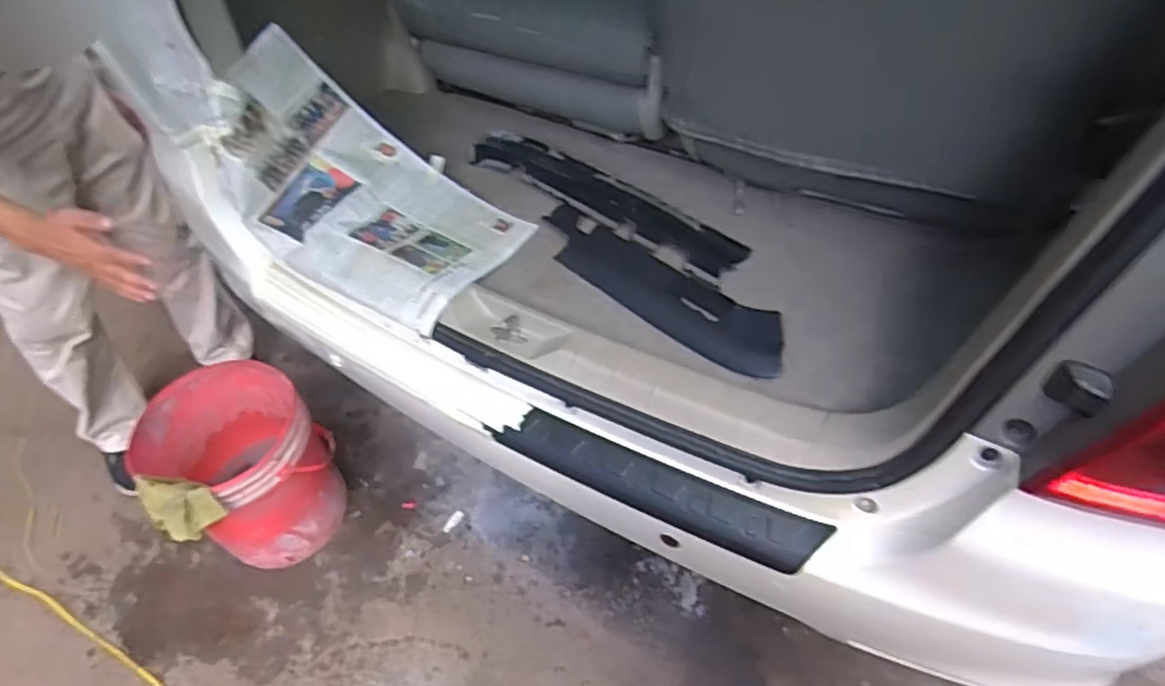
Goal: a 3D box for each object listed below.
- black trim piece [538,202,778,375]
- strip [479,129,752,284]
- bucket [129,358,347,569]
[{"bbox_3d":[0.097,-0.088,0.976,0.112,0.034,0.447,-38,56,-24],"label":"black trim piece"},{"bbox_3d":[0.022,-0.247,1.127,0.546,0.015,0.102,35,62,28],"label":"strip"},{"bbox_3d":[-0.688,0.251,1.419,0.283,0.312,0.372,-37,56,-24],"label":"bucket"}]

